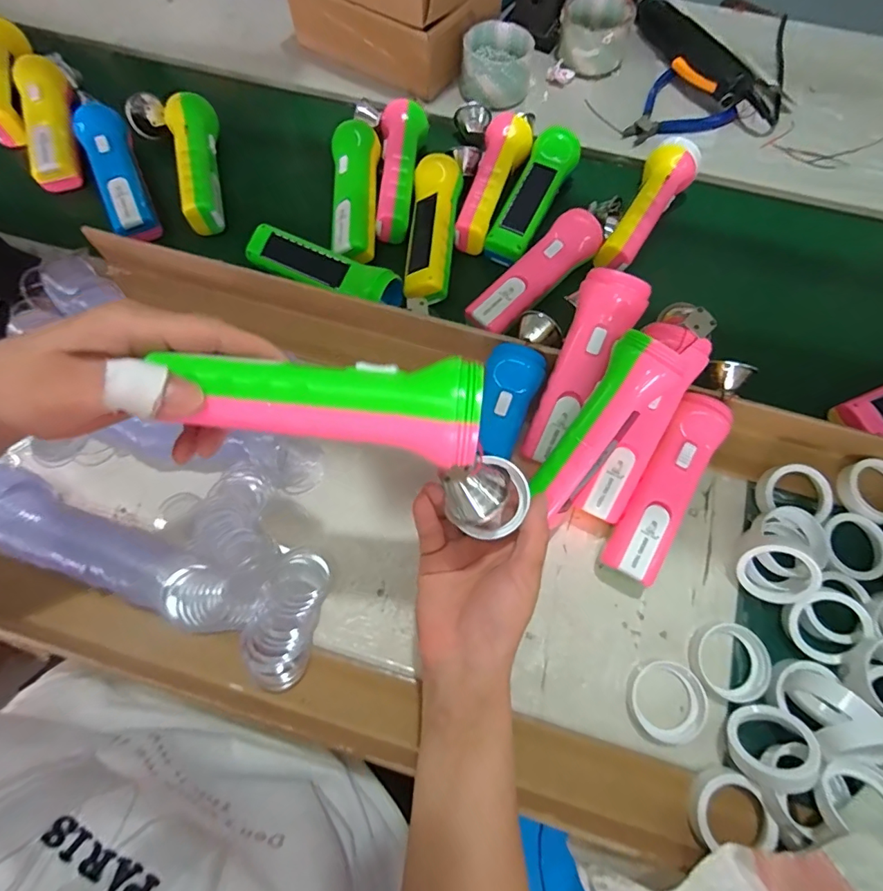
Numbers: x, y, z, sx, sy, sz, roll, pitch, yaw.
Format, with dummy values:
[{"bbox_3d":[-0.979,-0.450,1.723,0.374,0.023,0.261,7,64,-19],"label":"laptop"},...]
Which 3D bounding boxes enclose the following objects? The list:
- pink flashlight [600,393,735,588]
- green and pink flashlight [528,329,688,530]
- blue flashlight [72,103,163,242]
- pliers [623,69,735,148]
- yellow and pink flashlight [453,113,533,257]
[{"bbox_3d":[0.181,0.035,0.391,0.043,0.044,0.156,29,81,9],"label":"pink flashlight"},{"bbox_3d":[0.116,-0.007,0.356,0.047,0.048,0.157,34,109,12],"label":"green and pink flashlight"},{"bbox_3d":[-0.339,-0.285,0.495,0.047,0.040,0.159,-25,72,-10],"label":"blue flashlight"},{"bbox_3d":[0.275,-0.396,0.571,0.132,0.013,0.105,-42,75,-14],"label":"pliers"},{"bbox_3d":[0.057,-0.280,0.505,0.047,0.038,0.159,16,70,5],"label":"yellow and pink flashlight"}]

